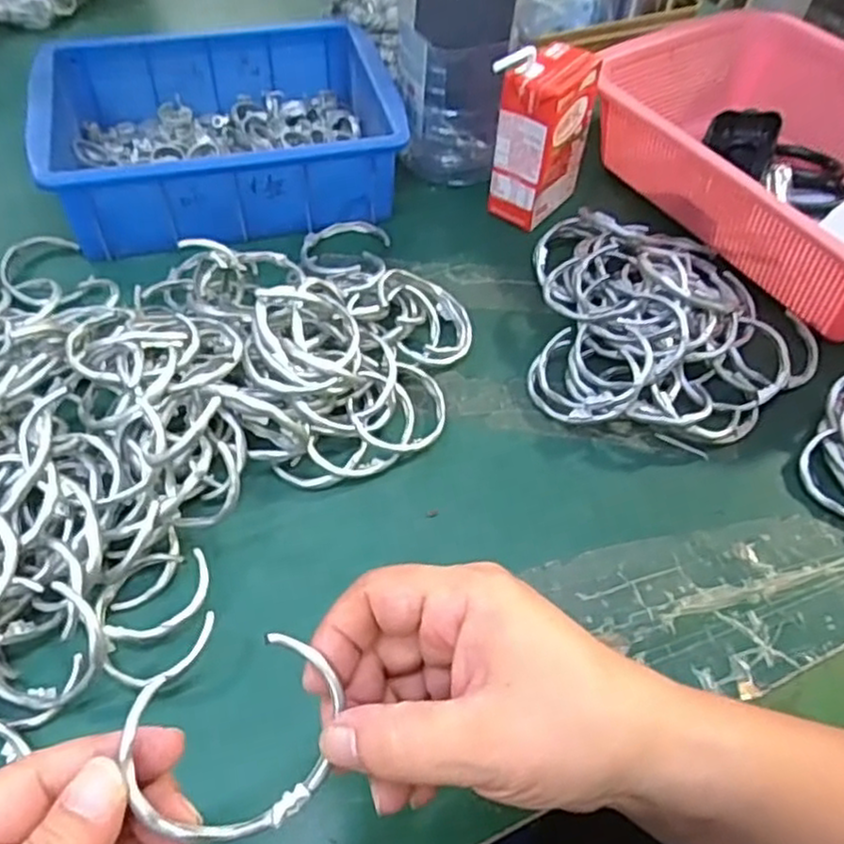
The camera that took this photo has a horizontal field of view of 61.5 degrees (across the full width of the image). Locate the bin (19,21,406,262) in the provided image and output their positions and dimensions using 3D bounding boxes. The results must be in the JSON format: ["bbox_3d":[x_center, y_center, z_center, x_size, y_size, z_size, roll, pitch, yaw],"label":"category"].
[{"bbox_3d":[-0.149,-0.216,0.537,0.239,0.077,0.170,-11,54,-12],"label":"bin"}]

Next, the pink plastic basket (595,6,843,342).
[{"bbox_3d":[0.286,-0.187,0.528,0.217,0.090,0.293,-25,58,-21],"label":"pink plastic basket"}]

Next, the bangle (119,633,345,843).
[{"bbox_3d":[-0.055,0.098,0.218,0.064,0.006,0.053,-15,81,-25],"label":"bangle"}]

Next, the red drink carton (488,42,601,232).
[{"bbox_3d":[0.086,-0.204,0.515,0.042,0.118,0.074,37,59,22],"label":"red drink carton"}]

